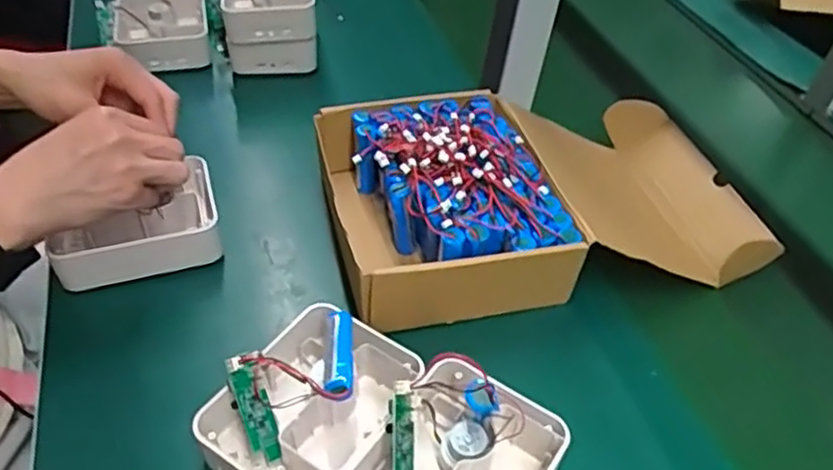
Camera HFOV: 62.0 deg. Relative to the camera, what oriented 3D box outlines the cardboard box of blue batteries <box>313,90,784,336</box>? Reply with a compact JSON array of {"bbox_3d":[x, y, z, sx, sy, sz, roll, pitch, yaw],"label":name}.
[{"bbox_3d":[0.116,-0.042,0.617,0.375,0.090,0.214,-5,44,-14],"label":"cardboard box of blue batteries"}]

